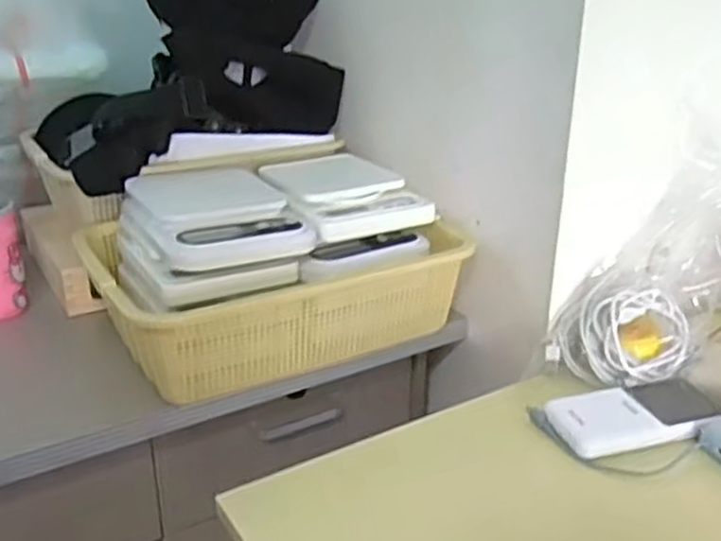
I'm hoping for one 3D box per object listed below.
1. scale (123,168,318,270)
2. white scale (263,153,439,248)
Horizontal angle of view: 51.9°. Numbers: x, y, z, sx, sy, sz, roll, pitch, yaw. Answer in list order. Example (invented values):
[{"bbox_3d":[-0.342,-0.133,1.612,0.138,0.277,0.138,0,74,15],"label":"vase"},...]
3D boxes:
[{"bbox_3d":[-0.150,-0.056,0.741,0.150,0.043,0.170,-13,27,-27],"label":"scale"},{"bbox_3d":[-0.020,-0.084,0.804,0.142,0.038,0.166,-11,26,-23],"label":"white scale"}]

